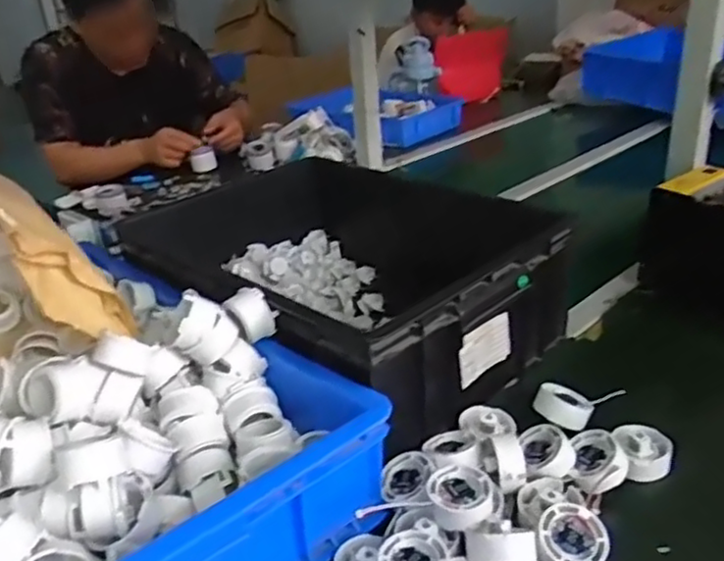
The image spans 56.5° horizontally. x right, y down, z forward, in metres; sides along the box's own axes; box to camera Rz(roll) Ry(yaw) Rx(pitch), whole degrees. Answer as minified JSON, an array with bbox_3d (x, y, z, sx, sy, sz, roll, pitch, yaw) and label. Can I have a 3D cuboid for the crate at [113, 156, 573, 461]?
[{"bbox_3d":[-0.013,-0.002,0.834,0.451,0.169,0.374,20,36,40],"label":"crate"}]

